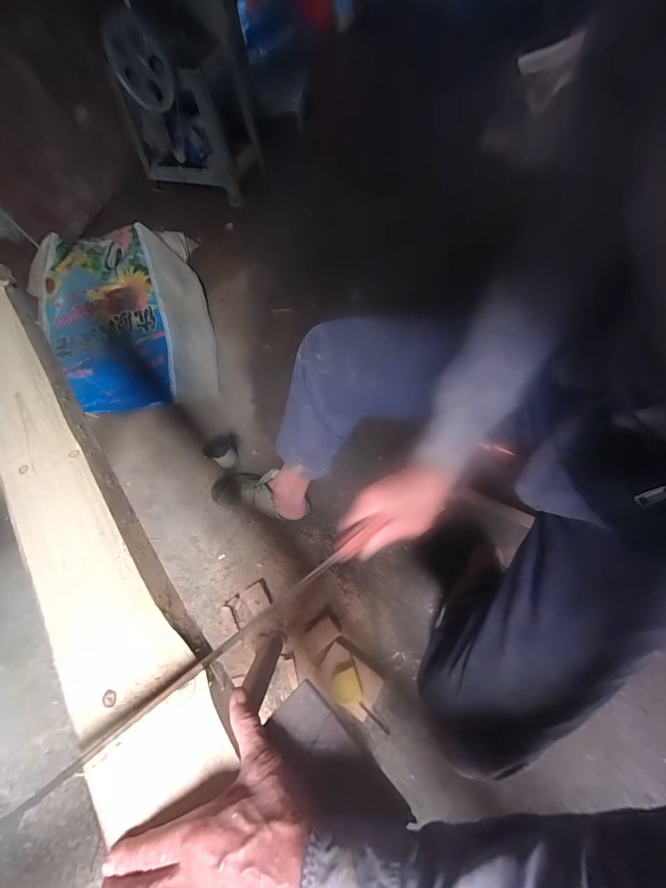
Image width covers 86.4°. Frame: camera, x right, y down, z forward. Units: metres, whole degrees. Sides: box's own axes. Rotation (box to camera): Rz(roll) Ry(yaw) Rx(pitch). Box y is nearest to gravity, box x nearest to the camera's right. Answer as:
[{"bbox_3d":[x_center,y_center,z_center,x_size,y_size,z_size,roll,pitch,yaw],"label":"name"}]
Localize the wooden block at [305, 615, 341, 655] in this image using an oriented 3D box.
[{"bbox_3d":[-0.024,0.404,0.751,0.070,0.012,0.045,-32,69,-11],"label":"wooden block"}]

